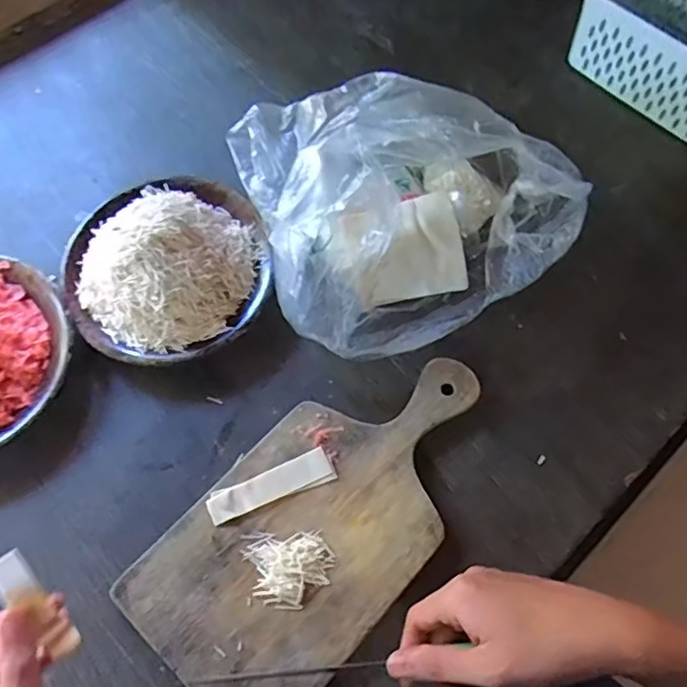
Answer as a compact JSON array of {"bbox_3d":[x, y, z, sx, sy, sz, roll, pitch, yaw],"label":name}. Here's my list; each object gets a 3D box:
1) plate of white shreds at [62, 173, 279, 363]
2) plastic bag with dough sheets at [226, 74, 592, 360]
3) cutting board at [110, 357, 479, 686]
[{"bbox_3d":[-0.158,-0.074,0.514,0.178,0.073,0.180,0,67,-1],"label":"plate of white shreds"},{"bbox_3d":[0.053,-0.133,0.510,0.254,0.130,0.240,-17,68,-8],"label":"plastic bag with dough sheets"},{"bbox_3d":[-0.010,0.131,0.457,0.156,0.018,0.306,41,72,15],"label":"cutting board"}]

